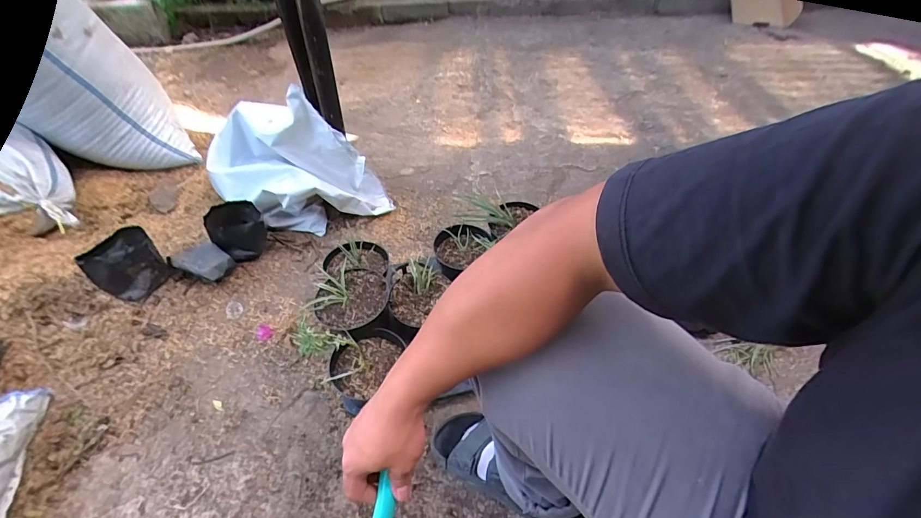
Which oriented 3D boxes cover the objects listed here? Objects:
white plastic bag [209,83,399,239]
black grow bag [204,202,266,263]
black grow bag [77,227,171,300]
[{"bbox_3d":[-0.416,-0.214,1.009,0.440,0.251,0.193,14,47,8],"label":"white plastic bag"},{"bbox_3d":[-0.507,-0.060,0.959,0.113,0.099,0.114,-25,53,-26],"label":"black grow bag"},{"bbox_3d":[-0.687,0.017,0.865,0.098,0.106,0.123,36,53,26],"label":"black grow bag"}]

